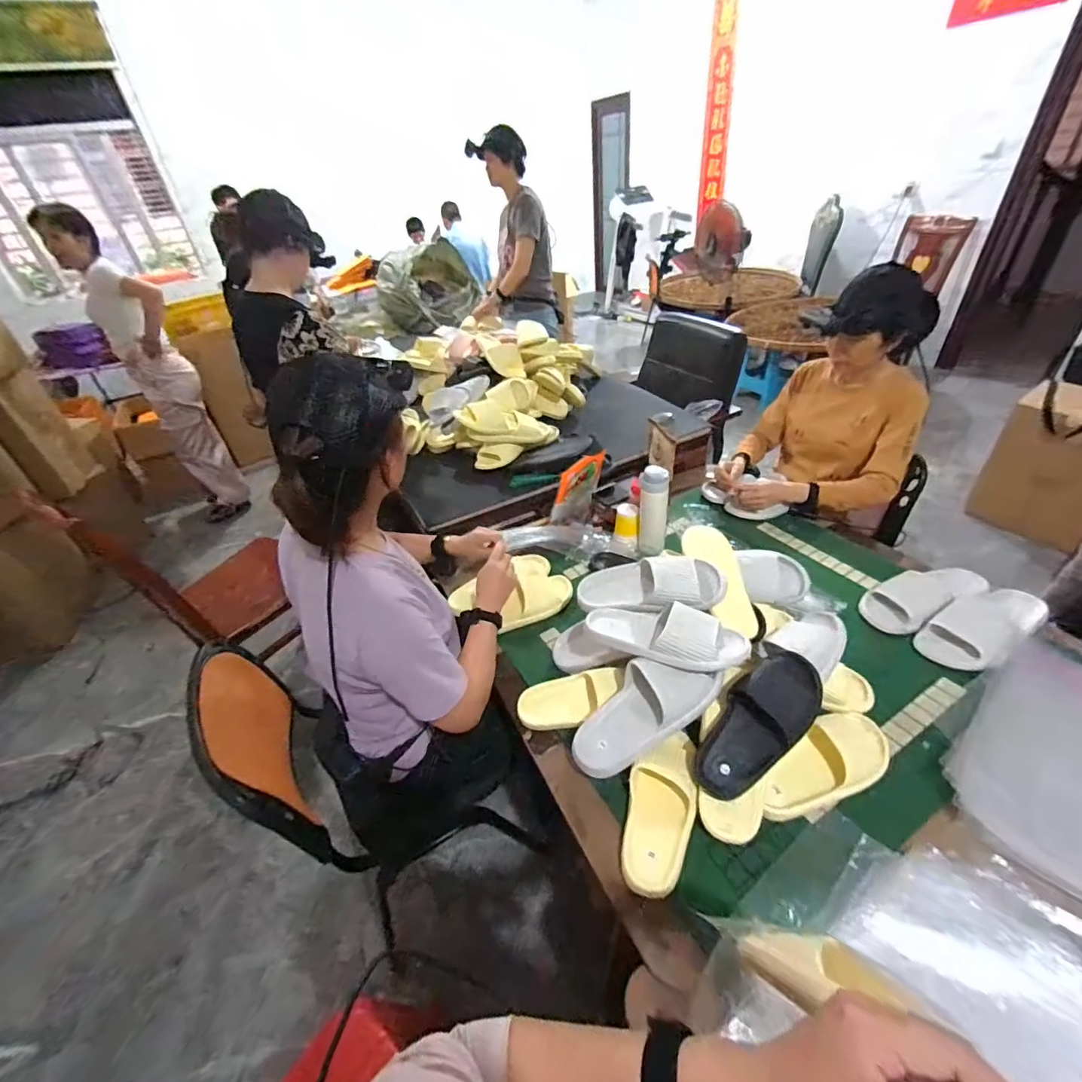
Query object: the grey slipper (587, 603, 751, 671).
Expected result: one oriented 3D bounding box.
[{"bbox_3d":[0.206,0.149,0.806,0.265,0.067,0.100,13,42,23],"label":"grey slipper"}]

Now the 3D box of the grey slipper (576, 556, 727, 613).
[{"bbox_3d":[0.192,0.083,0.889,0.263,0.081,0.105,-8,34,30],"label":"grey slipper"}]

